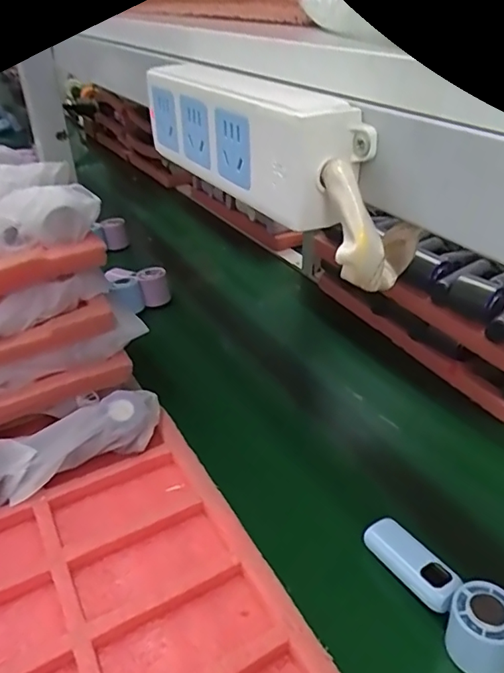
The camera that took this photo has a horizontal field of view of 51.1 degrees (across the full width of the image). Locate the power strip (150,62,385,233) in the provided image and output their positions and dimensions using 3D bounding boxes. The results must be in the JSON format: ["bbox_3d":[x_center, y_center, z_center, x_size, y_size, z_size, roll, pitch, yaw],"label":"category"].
[{"bbox_3d":[-0.008,-0.108,0.276,0.033,0.052,0.172,-19,38,-25],"label":"power strip"}]

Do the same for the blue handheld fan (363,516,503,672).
[{"bbox_3d":[0.170,0.224,0.481,0.053,0.055,0.152,-19,38,-25],"label":"blue handheld fan"}]

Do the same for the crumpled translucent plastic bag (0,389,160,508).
[{"bbox_3d":[-0.258,0.143,0.570,0.341,0.053,0.066,-19,38,-25],"label":"crumpled translucent plastic bag"}]

